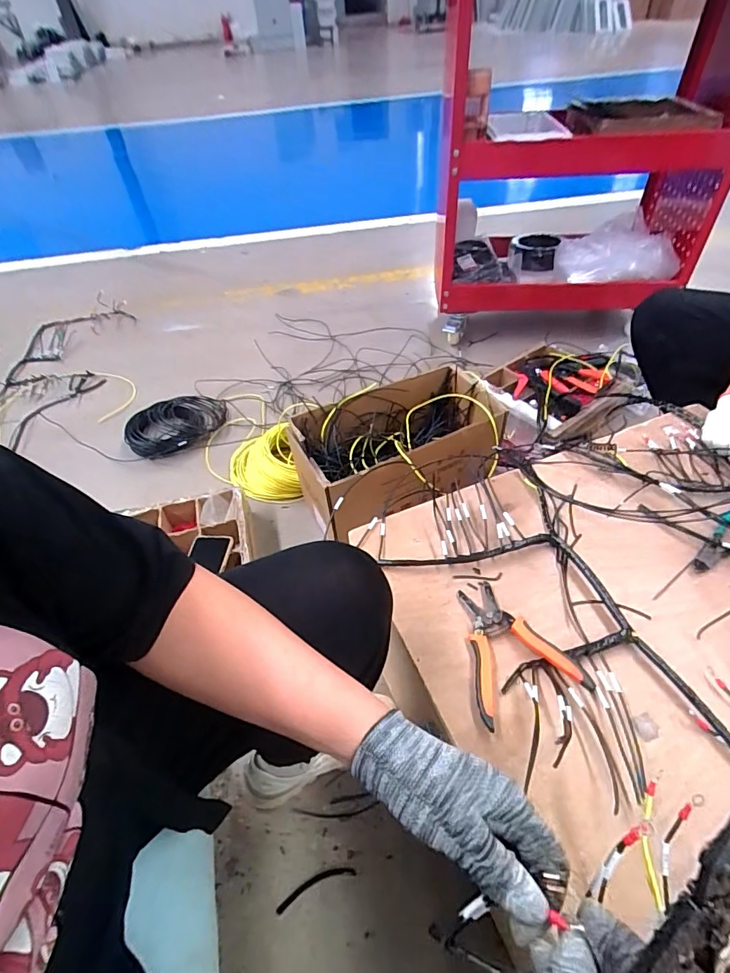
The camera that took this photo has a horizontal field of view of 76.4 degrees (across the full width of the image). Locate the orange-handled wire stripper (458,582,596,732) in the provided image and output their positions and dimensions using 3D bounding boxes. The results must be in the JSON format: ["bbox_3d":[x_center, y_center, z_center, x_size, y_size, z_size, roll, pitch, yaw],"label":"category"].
[{"bbox_3d":[0.156,0.179,0.532,0.119,0.020,0.154,-18,49,-11],"label":"orange-handled wire stripper"}]

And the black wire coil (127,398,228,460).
[{"bbox_3d":[-0.513,-0.173,1.264,0.235,0.050,0.228,-2,48,3],"label":"black wire coil"}]

